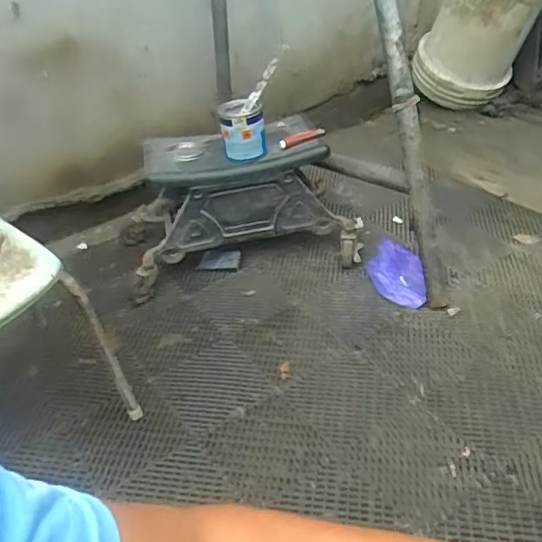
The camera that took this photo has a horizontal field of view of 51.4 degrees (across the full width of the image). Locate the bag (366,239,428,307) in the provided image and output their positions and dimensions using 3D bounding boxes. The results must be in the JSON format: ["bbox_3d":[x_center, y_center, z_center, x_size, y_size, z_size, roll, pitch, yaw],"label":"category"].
[{"bbox_3d":[0.321,0.003,1.443,0.147,0.079,0.180,3,38,11],"label":"bag"}]

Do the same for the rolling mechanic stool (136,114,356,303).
[{"bbox_3d":[-0.089,-0.193,1.503,0.599,0.319,0.266,-9,37,-9],"label":"rolling mechanic stool"}]

